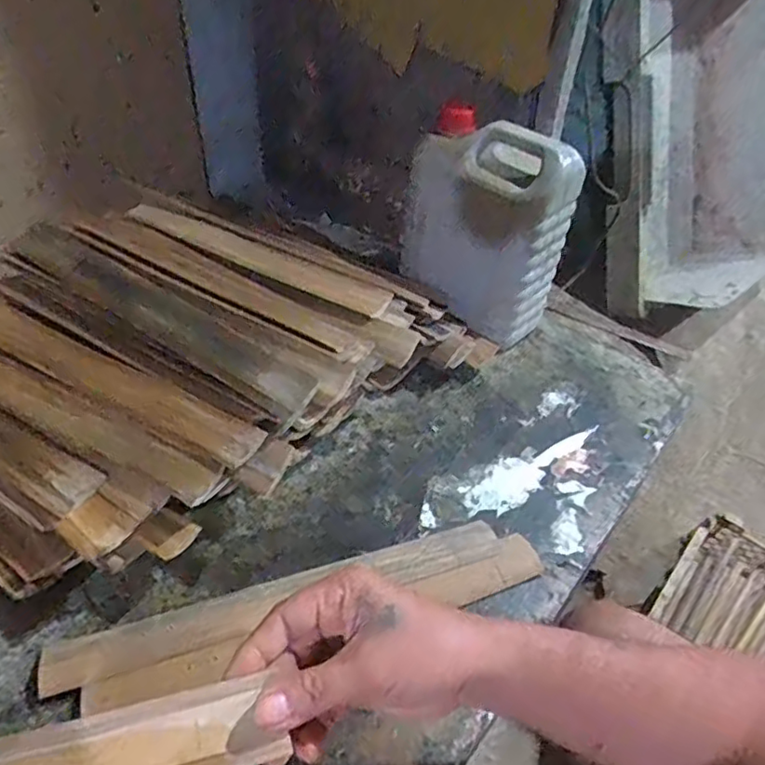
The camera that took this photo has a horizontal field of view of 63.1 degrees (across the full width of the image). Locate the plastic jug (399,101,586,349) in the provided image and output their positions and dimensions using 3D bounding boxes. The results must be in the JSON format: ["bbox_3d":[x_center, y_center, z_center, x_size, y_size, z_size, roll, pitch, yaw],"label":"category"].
[{"bbox_3d":[0.119,-0.177,0.716,0.169,0.221,0.093,32,48,32],"label":"plastic jug"}]

